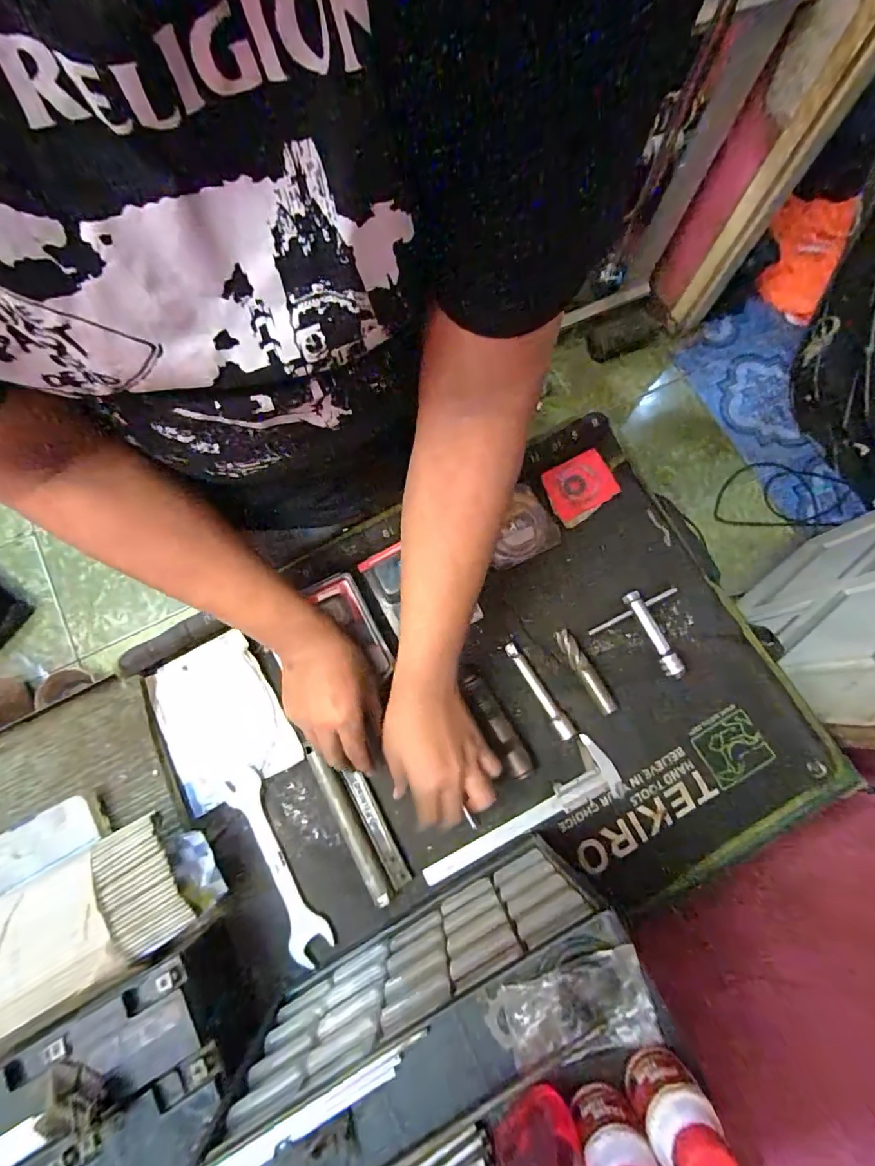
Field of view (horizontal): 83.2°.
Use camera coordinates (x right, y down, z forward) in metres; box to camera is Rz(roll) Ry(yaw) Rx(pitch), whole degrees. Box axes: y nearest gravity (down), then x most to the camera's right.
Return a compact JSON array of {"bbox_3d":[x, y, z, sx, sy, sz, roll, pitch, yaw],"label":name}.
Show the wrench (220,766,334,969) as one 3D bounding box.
[{"bbox_3d":[-0.171,0.293,0.515,0.041,0.008,0.198,-30,78,-8],"label":"wrench"}]

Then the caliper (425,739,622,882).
[{"bbox_3d":[0.088,0.249,0.521,0.226,0.008,0.064,-30,78,-8],"label":"caliper"}]

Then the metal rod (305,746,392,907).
[{"bbox_3d":[-0.093,0.253,0.520,0.022,0.017,0.165,-28,78,-8],"label":"metal rod"}]

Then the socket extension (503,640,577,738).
[{"bbox_3d":[0.115,0.120,0.558,0.016,0.020,0.120,-29,78,-8],"label":"socket extension"}]

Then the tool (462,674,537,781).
[{"bbox_3d":[0.067,0.157,0.546,0.023,0.018,0.119,-27,78,-8],"label":"tool"}]

